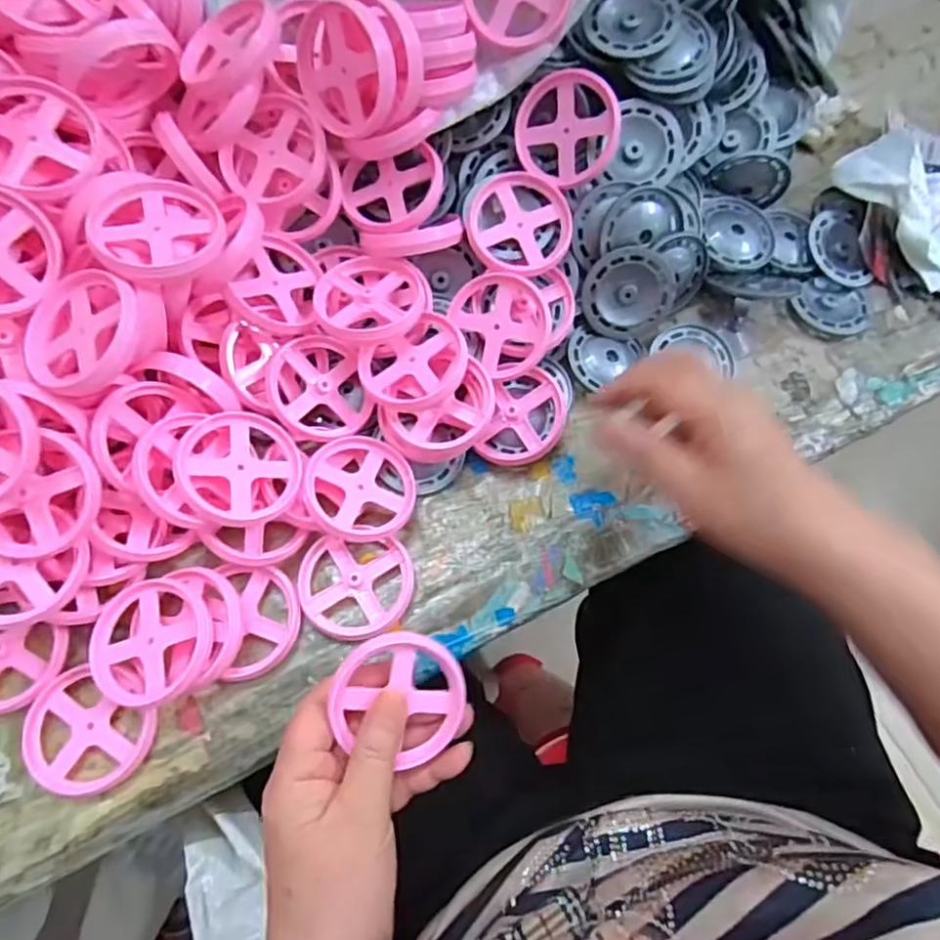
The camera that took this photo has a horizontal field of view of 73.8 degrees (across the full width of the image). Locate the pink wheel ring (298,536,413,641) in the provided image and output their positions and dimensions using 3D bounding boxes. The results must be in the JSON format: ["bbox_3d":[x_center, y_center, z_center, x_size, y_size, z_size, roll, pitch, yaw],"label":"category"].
[{"bbox_3d":[-0.065,0.069,0.361,0.063,0.012,0.056,-2,70,-3],"label":"pink wheel ring"}]

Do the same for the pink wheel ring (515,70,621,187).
[{"bbox_3d":[0.060,-0.210,0.387,0.064,0.018,0.064,7,108,21],"label":"pink wheel ring"}]

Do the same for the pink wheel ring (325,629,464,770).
[{"bbox_3d":[-0.034,0.111,0.301,0.061,0.007,0.061,0,88,-10],"label":"pink wheel ring"}]

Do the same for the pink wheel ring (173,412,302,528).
[{"bbox_3d":[-0.126,-0.002,0.343,0.064,0.008,0.063,9,72,-28],"label":"pink wheel ring"}]

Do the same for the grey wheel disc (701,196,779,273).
[{"bbox_3d":[0.185,-0.162,0.432,0.050,0.013,0.056,2,70,-2],"label":"grey wheel disc"}]

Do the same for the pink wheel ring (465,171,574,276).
[{"bbox_3d":[0.031,-0.154,0.393,0.065,0.009,0.064,0,88,-4],"label":"pink wheel ring"}]

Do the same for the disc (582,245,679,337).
[{"bbox_3d":[0.102,-0.116,0.409,0.056,0.055,0.018,11,28,-1],"label":"disc"}]

